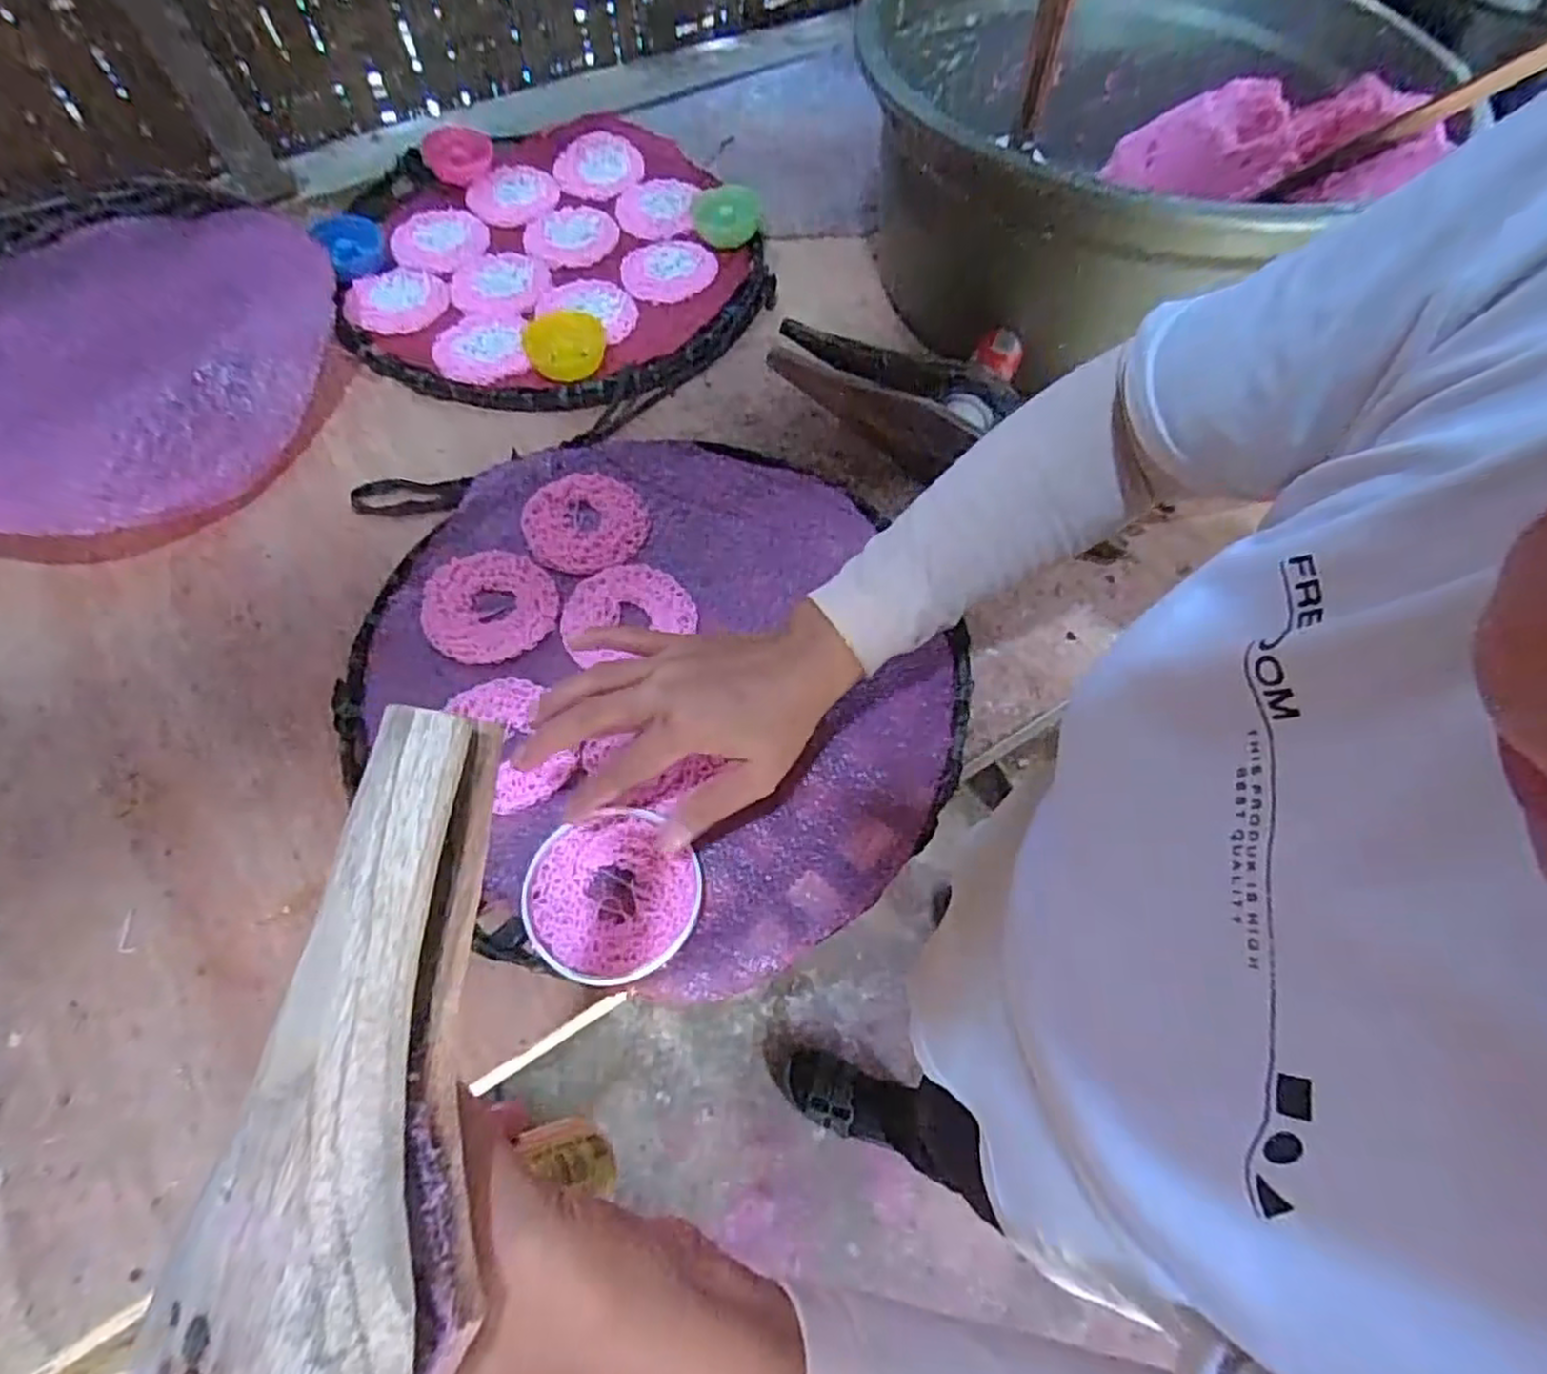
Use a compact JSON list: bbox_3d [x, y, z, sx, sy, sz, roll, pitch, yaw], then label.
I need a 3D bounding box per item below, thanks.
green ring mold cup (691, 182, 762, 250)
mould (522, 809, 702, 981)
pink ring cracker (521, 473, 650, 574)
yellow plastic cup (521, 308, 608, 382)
[{"bbox_3d":[-0.041,-0.411,0.654,0.059,0.031,0.068,-3,64,-2],"label":"green ring mold cup"},{"bbox_3d":[-0.081,0.103,0.383,0.089,0.011,0.089,0,64,-1],"label":"mould"},{"bbox_3d":[-0.126,-0.110,0.500,0.078,0.006,0.077,-35,67,-18],"label":"pink ring cracker"},{"bbox_3d":[-0.157,-0.259,0.571,0.059,0.024,0.055,0,62,0],"label":"yellow plastic cup"}]

